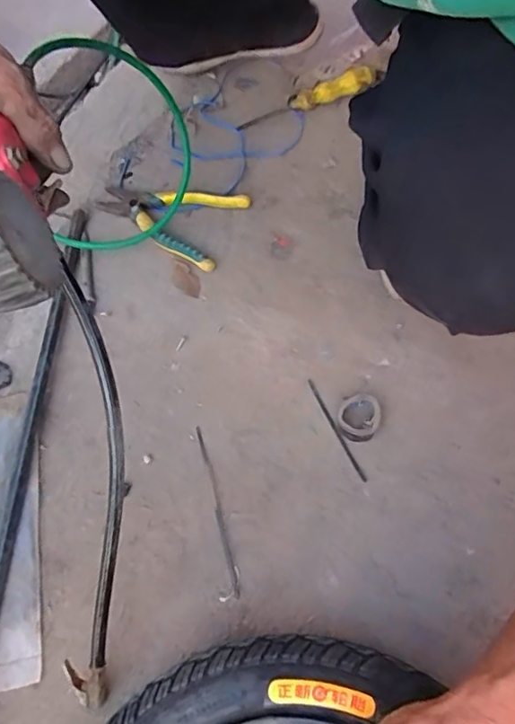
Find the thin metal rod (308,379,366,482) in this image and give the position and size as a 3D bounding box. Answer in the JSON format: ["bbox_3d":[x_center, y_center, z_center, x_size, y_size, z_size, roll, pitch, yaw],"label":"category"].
[{"bbox_3d":[0.073,0.061,0.511,0.004,0.004,0.111,-23,61,-6],"label":"thin metal rod"}]

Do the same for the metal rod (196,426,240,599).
[{"bbox_3d":[-0.037,0.128,0.489,0.007,0.006,0.156,-16,60,-2],"label":"metal rod"}]

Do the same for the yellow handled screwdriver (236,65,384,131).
[{"bbox_3d":[0.071,-0.356,0.728,0.203,0.027,0.034,-19,60,-4],"label":"yellow handled screwdriver"}]

